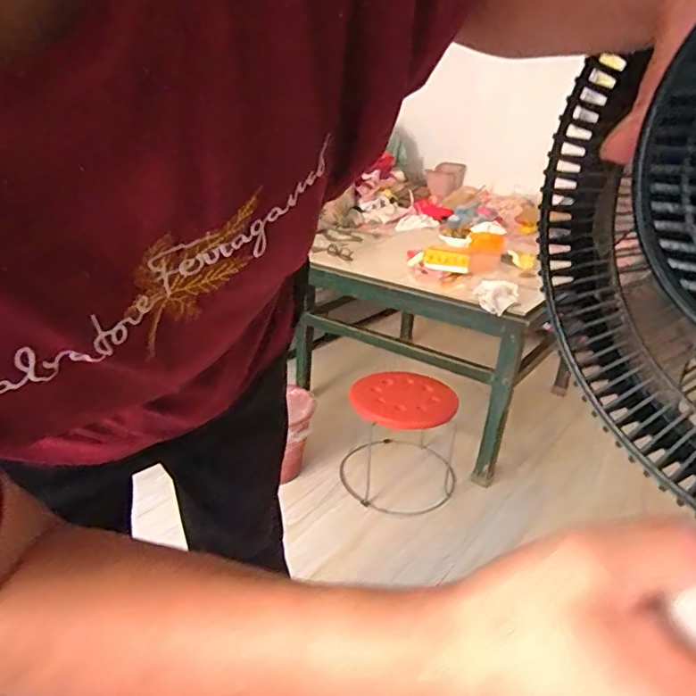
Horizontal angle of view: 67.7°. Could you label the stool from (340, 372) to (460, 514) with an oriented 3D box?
[{"bbox_3d":[0.179,0.266,1.618,0.335,0.330,0.344,9,25,14],"label":"stool"}]

